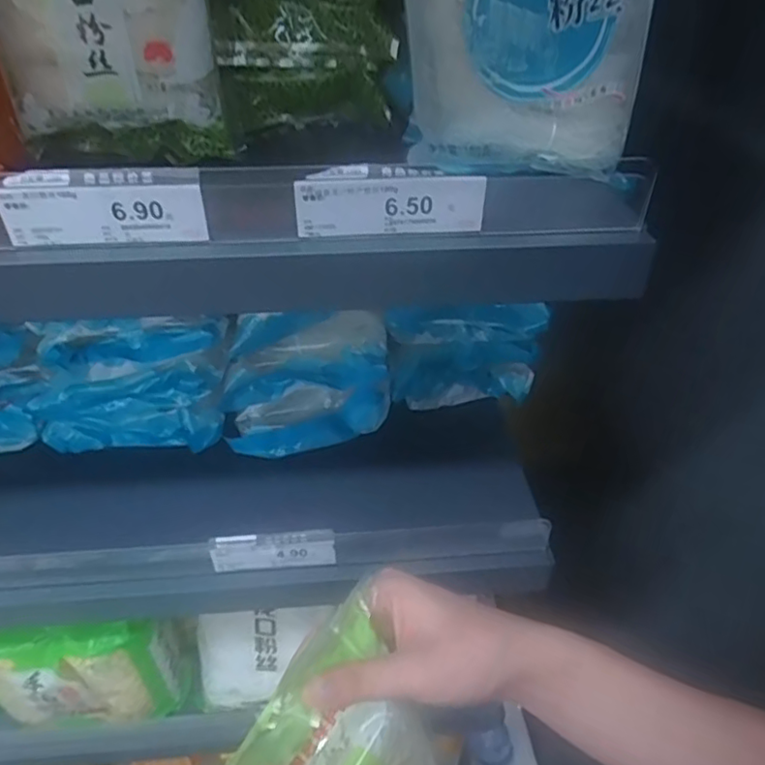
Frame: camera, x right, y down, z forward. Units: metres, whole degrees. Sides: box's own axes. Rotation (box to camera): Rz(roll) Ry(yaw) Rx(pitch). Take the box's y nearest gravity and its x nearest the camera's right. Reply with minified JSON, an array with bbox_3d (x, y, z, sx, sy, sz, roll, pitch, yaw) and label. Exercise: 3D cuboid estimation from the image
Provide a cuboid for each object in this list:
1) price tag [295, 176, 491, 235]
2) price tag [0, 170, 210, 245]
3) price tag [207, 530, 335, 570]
[{"bbox_3d":[0.004,-0.093,0.323,0.097,0.030,0.004,-2,39,-4],"label":"price tag"},{"bbox_3d":[-0.141,-0.088,0.310,0.097,0.035,0.004,-3,39,-5],"label":"price tag"},{"bbox_3d":[-0.091,0.141,0.518,0.100,0.037,0.011,-4,39,-6],"label":"price tag"}]

